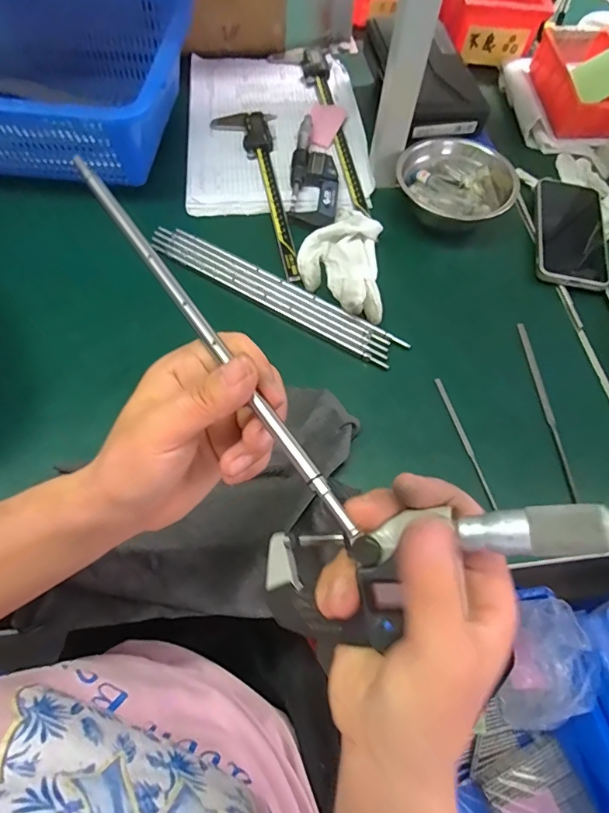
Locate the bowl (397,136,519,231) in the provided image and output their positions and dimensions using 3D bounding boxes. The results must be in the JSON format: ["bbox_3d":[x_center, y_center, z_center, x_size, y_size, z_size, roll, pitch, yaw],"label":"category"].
[{"bbox_3d":[0.168,-0.250,0.512,0.123,0.054,0.123,1,63,-3],"label":"bowl"}]

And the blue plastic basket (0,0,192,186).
[{"bbox_3d":[-0.317,-0.371,0.523,0.352,0.121,0.264,2,63,-2],"label":"blue plastic basket"}]

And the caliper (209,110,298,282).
[{"bbox_3d":[-0.053,-0.250,0.520,0.069,0.016,0.269,-9,64,-8],"label":"caliper"}]

